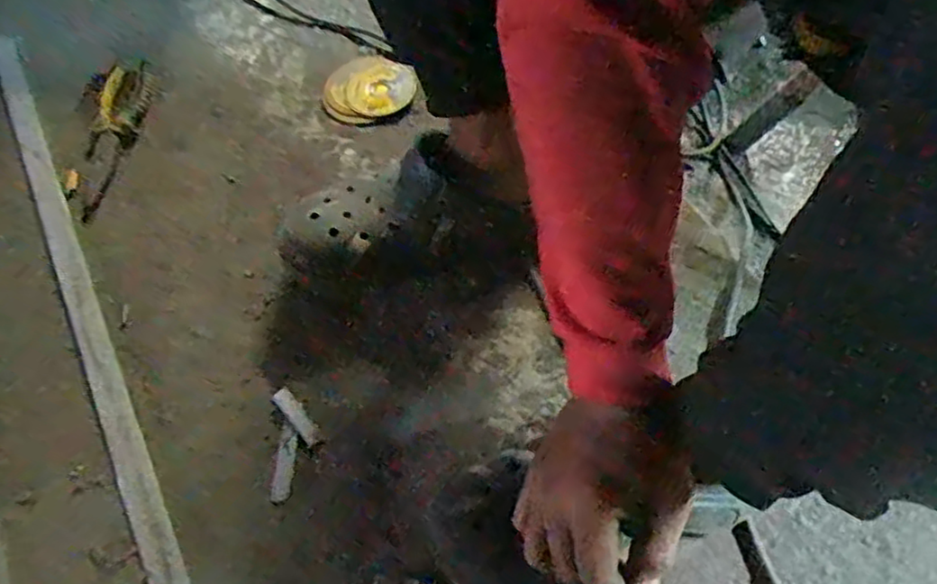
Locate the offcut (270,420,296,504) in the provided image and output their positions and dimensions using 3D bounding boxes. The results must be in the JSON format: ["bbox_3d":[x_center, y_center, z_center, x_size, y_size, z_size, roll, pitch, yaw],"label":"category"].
[{"bbox_3d":[-0.136,0.126,0.514,0.013,0.004,0.057,1,67,4],"label":"offcut"}]

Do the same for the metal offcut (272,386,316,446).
[{"bbox_3d":[-0.132,0.095,0.532,0.013,0.004,0.049,-35,75,-21],"label":"metal offcut"}]

